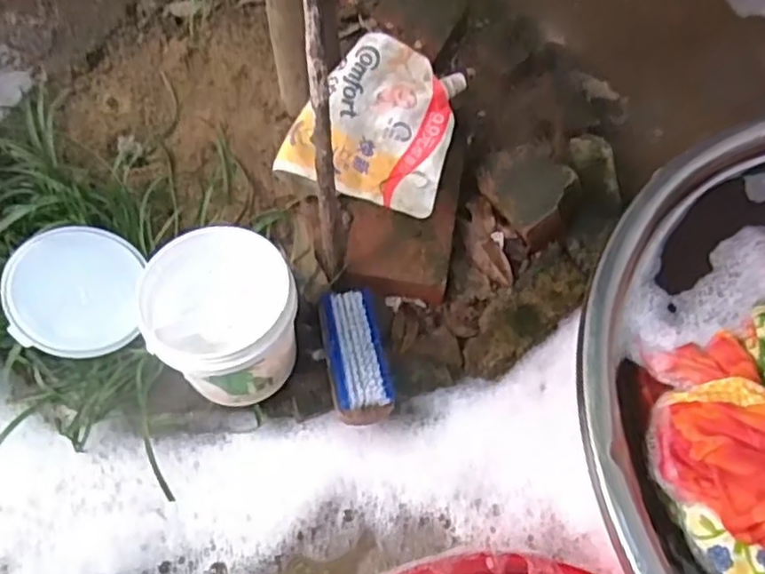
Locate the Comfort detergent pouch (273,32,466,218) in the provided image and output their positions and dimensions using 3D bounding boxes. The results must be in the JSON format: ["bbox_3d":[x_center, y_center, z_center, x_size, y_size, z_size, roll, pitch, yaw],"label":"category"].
[{"bbox_3d":[-0.003,-0.169,0.706,0.157,0.023,0.168,22,79,-15],"label":"Comfort detergent pouch"}]

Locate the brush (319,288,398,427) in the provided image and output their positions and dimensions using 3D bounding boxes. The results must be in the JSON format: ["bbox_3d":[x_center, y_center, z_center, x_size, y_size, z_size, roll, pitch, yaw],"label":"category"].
[{"bbox_3d":[-0.024,0.065,0.658,0.057,0.037,0.129,-9,62,-7],"label":"brush"}]

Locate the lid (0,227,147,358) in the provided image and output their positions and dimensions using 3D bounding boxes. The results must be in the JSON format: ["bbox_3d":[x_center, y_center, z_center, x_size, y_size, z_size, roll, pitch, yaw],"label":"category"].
[{"bbox_3d":[-0.280,0.002,0.625,0.111,0.009,0.119,9,69,-26],"label":"lid"}]

